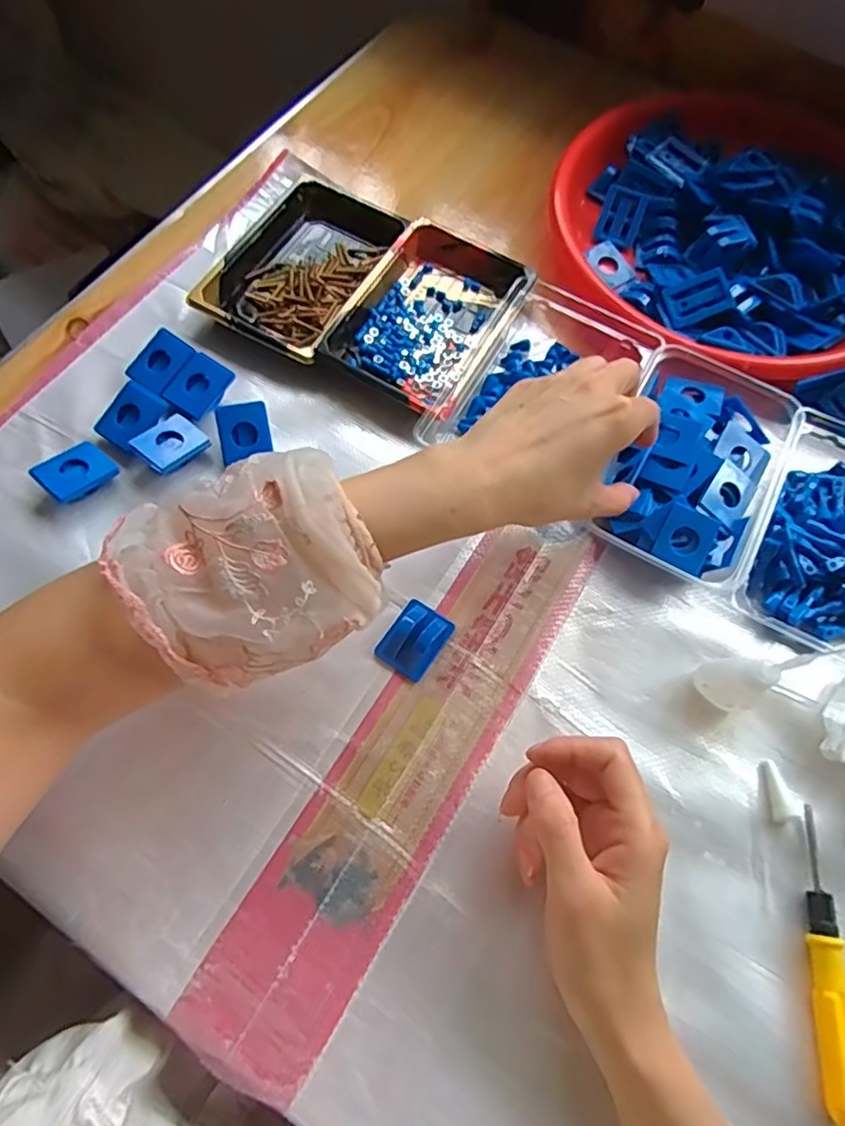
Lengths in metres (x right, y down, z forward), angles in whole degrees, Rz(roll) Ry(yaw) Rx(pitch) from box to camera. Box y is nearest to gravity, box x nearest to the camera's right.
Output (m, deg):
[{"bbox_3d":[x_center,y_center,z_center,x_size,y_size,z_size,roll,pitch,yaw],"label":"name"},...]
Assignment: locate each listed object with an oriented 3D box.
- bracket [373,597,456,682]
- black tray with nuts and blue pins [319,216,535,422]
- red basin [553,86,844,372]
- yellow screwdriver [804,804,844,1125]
[{"bbox_3d":[-0.004,0.046,0.390,0.035,0.013,0.045,33,70,10],"label":"bracket"},{"bbox_3d":[0.008,-0.191,0.478,0.108,0.031,0.167,28,69,8],"label":"black tray with nuts and blue pins"},{"bbox_3d":[0.253,-0.266,0.511,0.282,0.064,0.282,1,68,-3],"label":"red basin"},{"bbox_3d":[0.212,0.206,0.328,0.015,0.019,0.141,7,68,0],"label":"yellow screwdriver"}]

